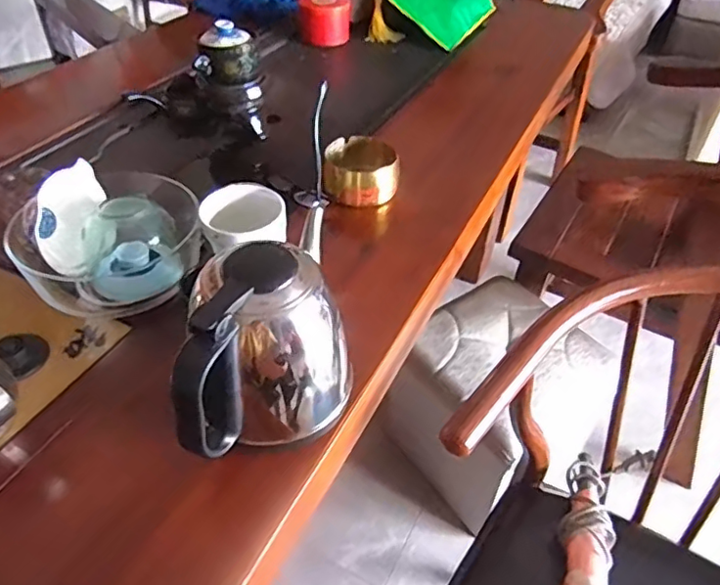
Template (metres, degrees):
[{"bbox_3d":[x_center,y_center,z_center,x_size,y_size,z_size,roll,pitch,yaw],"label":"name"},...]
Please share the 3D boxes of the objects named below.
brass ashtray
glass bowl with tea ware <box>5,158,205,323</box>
[{"bbox_3d":[0.000,-0.154,0.730,0.092,0.053,0.090,0,43,-2],"label":"brass ashtray"},{"bbox_3d":[-0.245,-0.049,0.567,0.166,0.113,0.138,-27,50,-28],"label":"glass bowl with tea ware"}]

